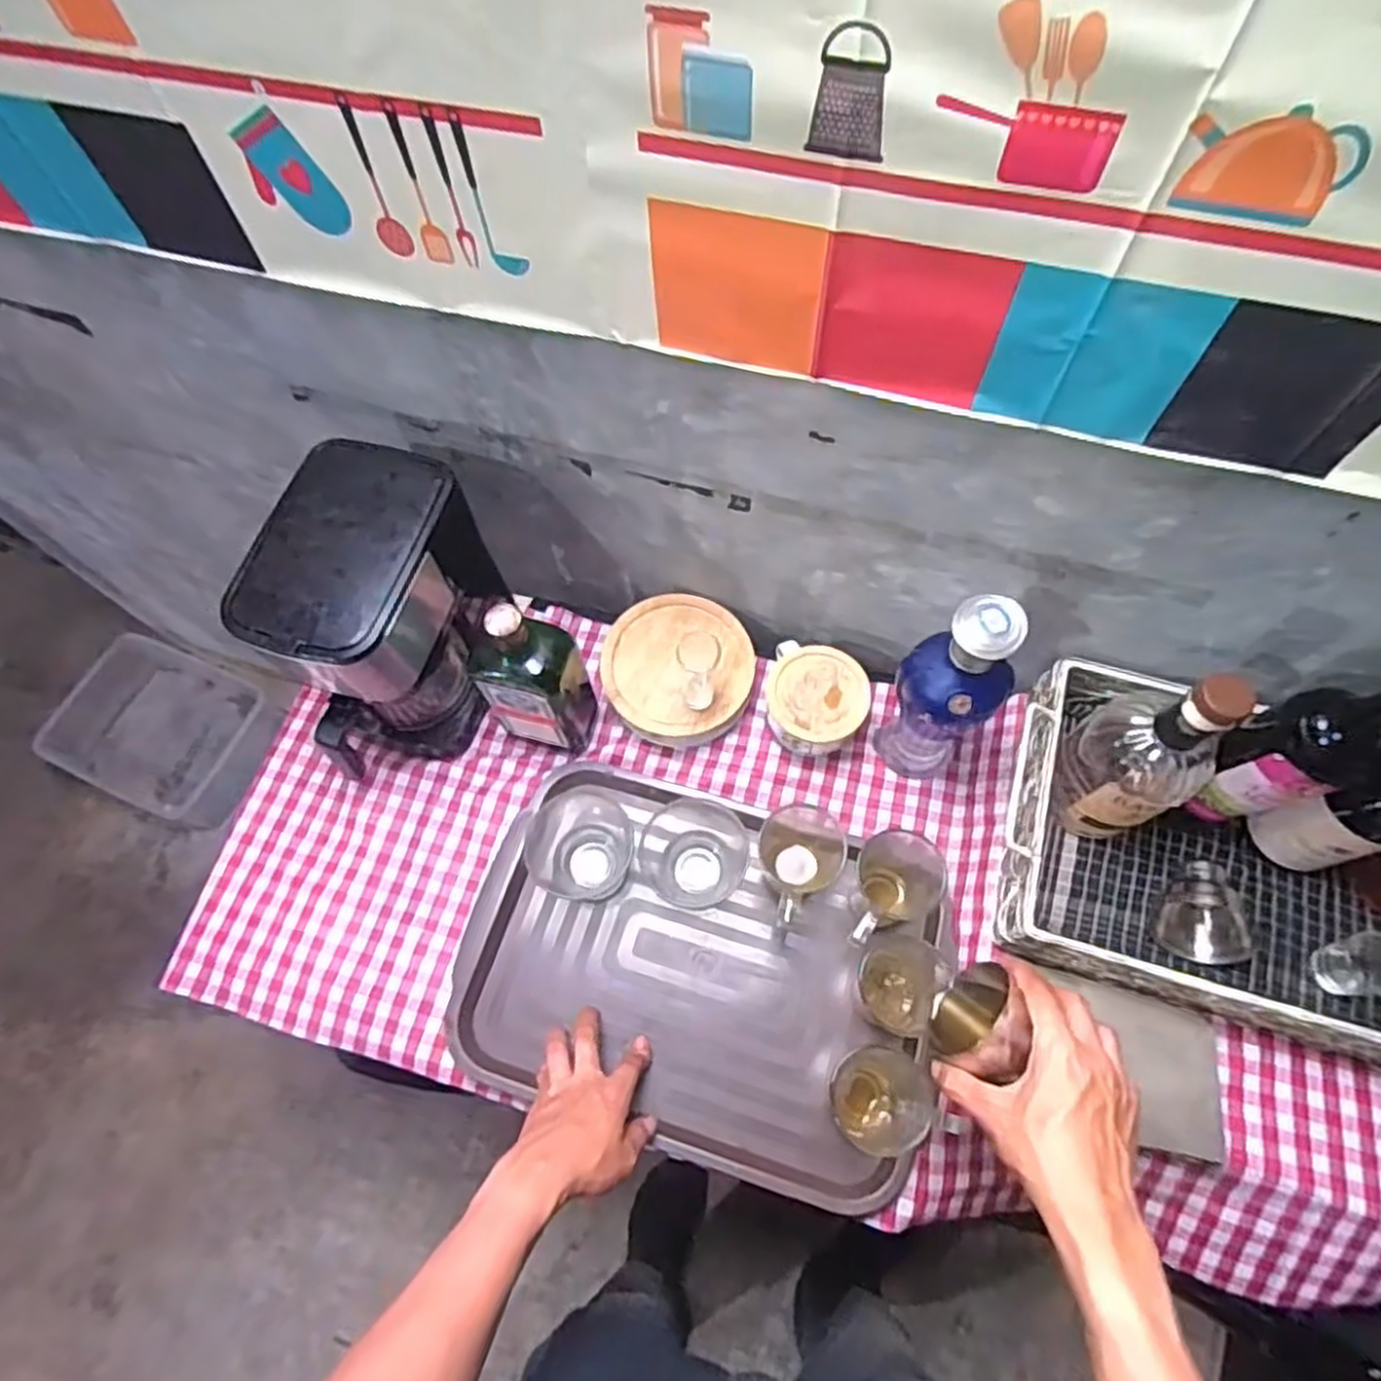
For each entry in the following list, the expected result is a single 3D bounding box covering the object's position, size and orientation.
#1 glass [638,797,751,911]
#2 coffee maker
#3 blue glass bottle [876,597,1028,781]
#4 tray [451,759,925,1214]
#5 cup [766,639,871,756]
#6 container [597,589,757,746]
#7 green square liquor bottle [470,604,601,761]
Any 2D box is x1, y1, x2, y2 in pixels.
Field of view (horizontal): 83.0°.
[{"bbox_3d":[0.003,0.150,0.720,0.102,0.091,0.086,21,68,11],"label":"glass"},{"bbox_3d":[-0.277,-0.059,0.721,0.135,0.260,0.199,10,66,6],"label":"coffee maker"},{"bbox_3d":[0.223,0.005,0.681,0.079,0.270,0.076,39,72,17],"label":"blue glass bottle"},{"bbox_3d":[0.003,0.248,0.714,0.413,0.046,0.298,15,70,8],"label":"tray"},{"bbox_3d":[0.124,0.011,0.777,0.099,0.064,0.101,-1,65,2],"label":"cup"},{"bbox_3d":[-0.012,-0.023,0.808,0.147,0.059,0.146,-1,65,2],"label":"container"},{"bbox_3d":[-0.148,-0.011,0.724,0.088,0.215,0.065,14,67,8],"label":"green square liquor bottle"}]

